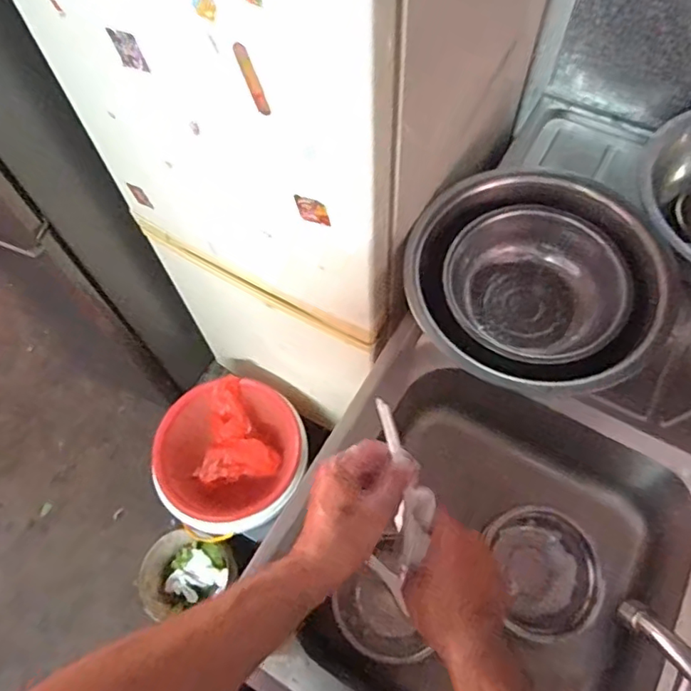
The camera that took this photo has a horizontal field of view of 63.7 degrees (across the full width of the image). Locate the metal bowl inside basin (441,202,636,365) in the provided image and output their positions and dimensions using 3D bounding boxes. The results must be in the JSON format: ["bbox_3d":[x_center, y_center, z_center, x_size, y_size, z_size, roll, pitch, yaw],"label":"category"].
[{"bbox_3d":[0.255,-0.071,0.772,0.236,0.111,0.205,26,67,16],"label":"metal bowl inside basin"}]

